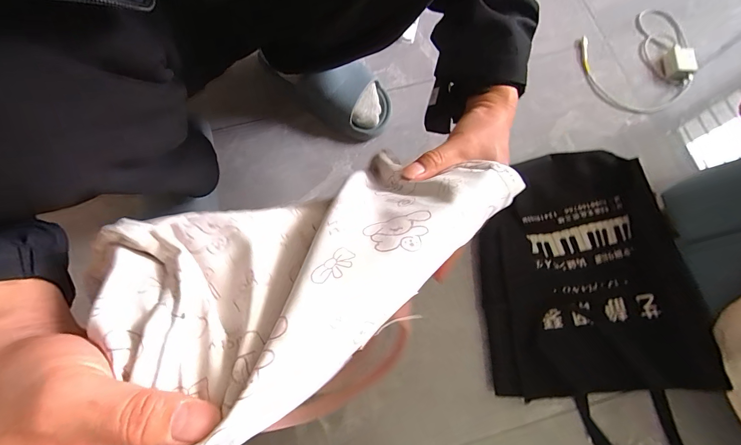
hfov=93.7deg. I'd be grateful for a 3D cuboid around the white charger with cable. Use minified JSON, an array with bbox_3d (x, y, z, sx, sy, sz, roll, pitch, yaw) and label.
[{"bbox_3d":[0.529,-0.314,0.658,0.241,0.037,0.194,-25,76,-8],"label":"white charger with cable"}]

